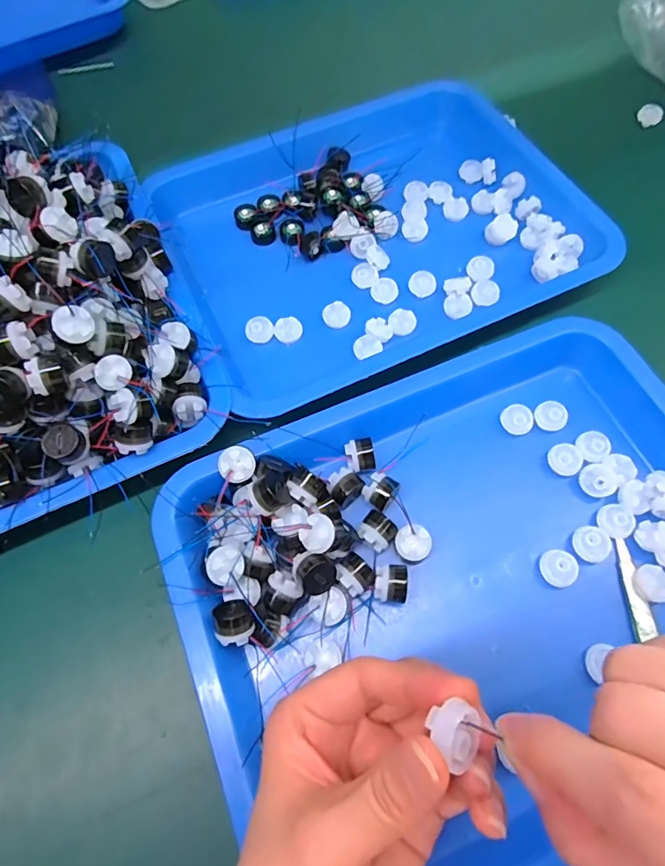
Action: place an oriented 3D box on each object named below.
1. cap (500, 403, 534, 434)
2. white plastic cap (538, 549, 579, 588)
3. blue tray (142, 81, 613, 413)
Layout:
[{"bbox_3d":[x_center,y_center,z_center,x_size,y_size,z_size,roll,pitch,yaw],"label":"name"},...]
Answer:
[{"bbox_3d":[0.126,-0.009,0.335,0.021,0.005,0.021,-2,79,12],"label":"cap"},{"bbox_3d":[0.134,0.080,0.294,0.021,0.004,0.021,24,76,13],"label":"white plastic cap"},{"bbox_3d":[0.027,-0.176,0.403,0.304,0.035,0.259,-24,66,-11],"label":"blue tray"}]

